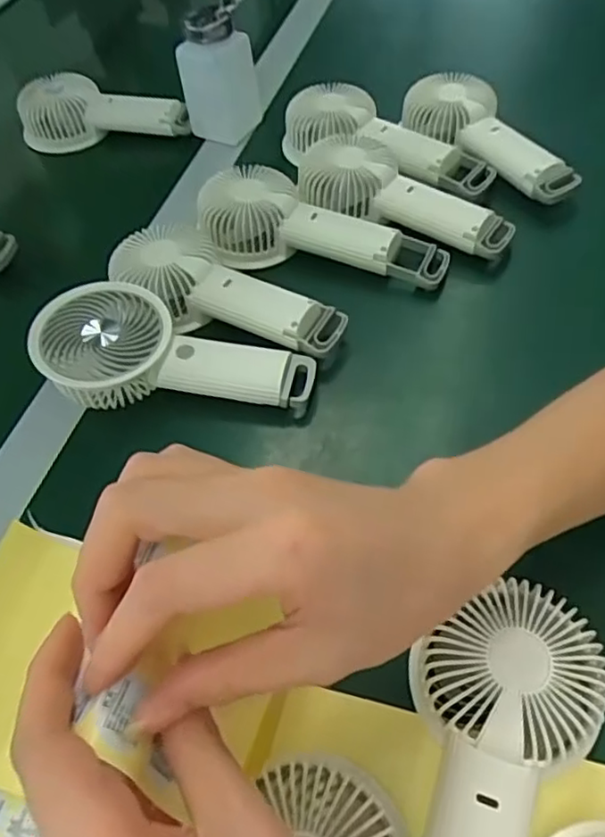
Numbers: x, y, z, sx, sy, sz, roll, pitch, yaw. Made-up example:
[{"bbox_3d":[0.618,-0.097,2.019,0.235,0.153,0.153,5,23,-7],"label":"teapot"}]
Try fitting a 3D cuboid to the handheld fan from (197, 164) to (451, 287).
[{"bbox_3d":[0.015,-0.150,0.489,0.194,0.043,0.077,11,57,12],"label":"handheld fan"}]

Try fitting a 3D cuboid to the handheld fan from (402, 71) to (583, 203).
[{"bbox_3d":[0.155,-0.233,0.535,0.069,0.048,0.164,-26,57,-13],"label":"handheld fan"}]

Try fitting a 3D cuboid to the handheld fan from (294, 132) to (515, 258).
[{"bbox_3d":[0.078,-0.174,0.499,0.176,0.041,0.076,29,62,22],"label":"handheld fan"}]

